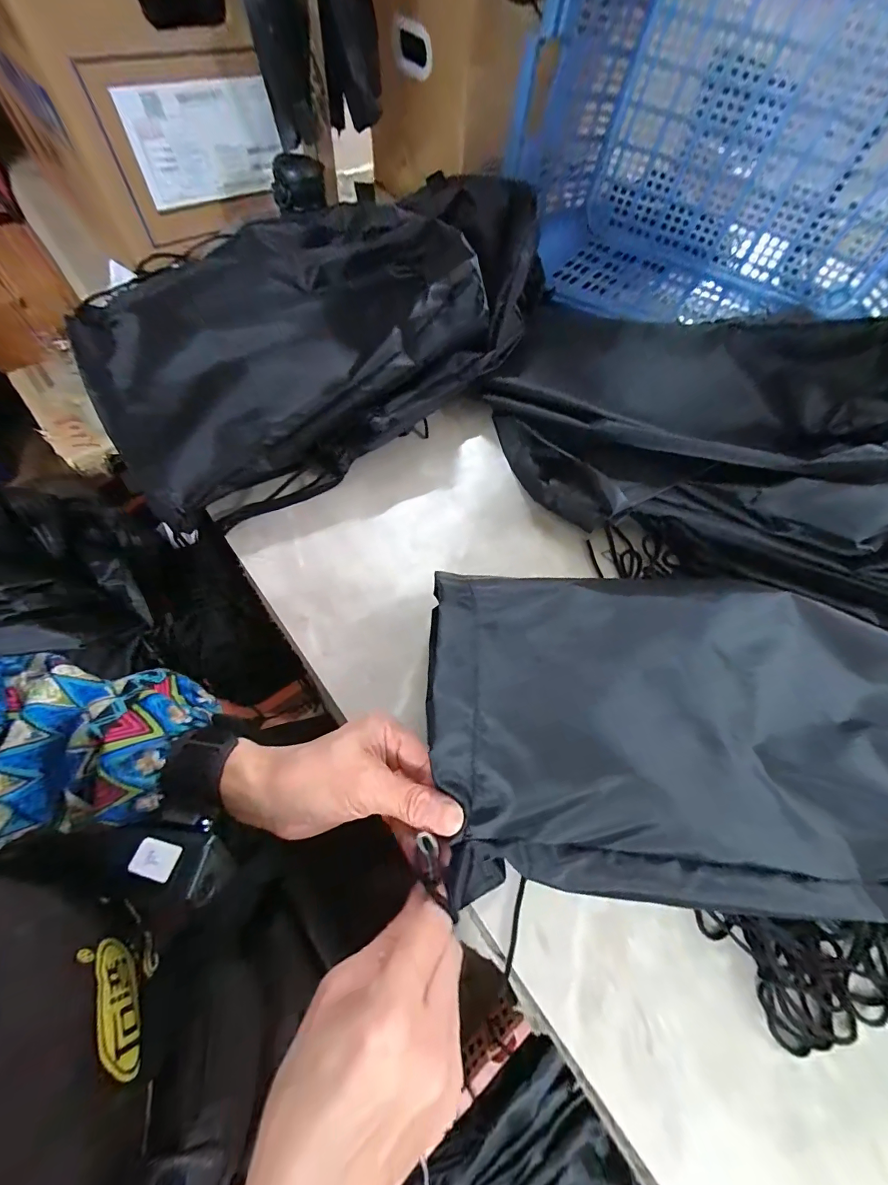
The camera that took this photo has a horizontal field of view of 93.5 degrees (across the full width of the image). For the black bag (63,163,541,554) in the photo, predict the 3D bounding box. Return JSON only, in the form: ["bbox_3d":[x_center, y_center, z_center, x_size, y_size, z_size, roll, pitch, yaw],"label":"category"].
[{"bbox_3d":[-0.129,-0.320,0.507,0.546,0.128,0.315,-33,69,-19],"label":"black bag"}]

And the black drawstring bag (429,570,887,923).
[{"bbox_3d":[0.192,0.079,0.269,0.396,0.051,0.206,2,62,-3],"label":"black drawstring bag"}]

